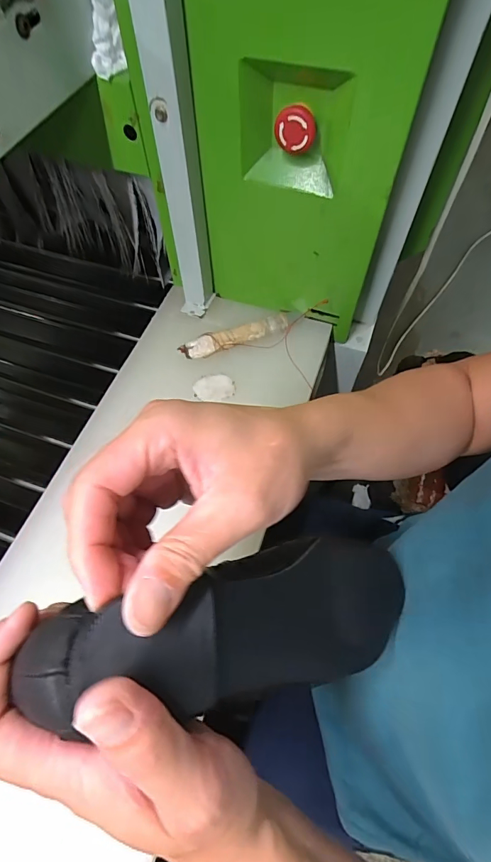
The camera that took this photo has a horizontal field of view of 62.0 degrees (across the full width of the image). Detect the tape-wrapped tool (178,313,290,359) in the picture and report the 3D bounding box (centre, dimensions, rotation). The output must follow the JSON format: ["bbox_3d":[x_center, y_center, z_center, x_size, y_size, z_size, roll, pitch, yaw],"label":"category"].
[{"bbox_3d":[-0.013,-0.125,0.537,0.146,0.015,0.031,-18,64,-9],"label":"tape-wrapped tool"}]

